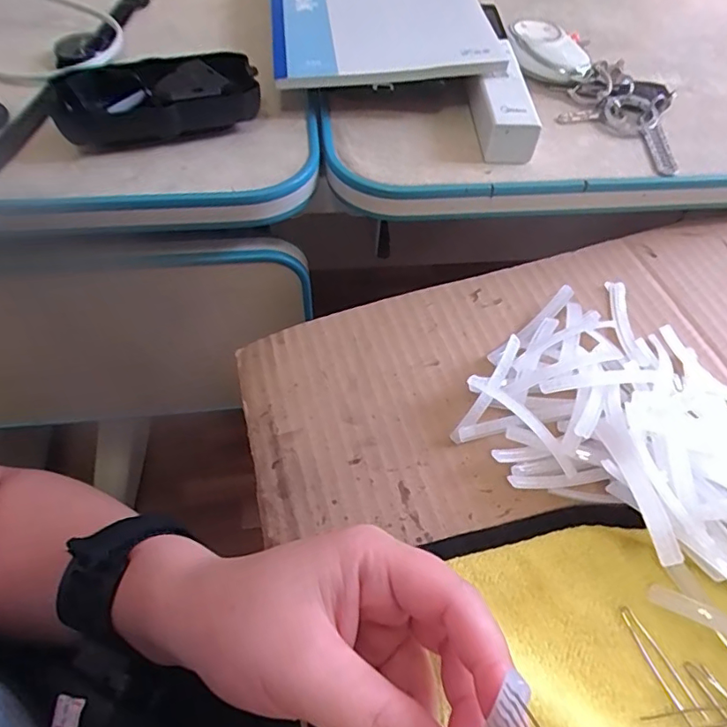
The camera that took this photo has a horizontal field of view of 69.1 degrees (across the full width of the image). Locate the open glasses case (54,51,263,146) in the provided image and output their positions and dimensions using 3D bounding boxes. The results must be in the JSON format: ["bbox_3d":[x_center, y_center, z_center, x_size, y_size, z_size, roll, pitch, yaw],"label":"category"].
[{"bbox_3d":[-0.123,-0.159,0.319,0.114,0.028,0.054,-12,56,-10],"label":"open glasses case"}]

